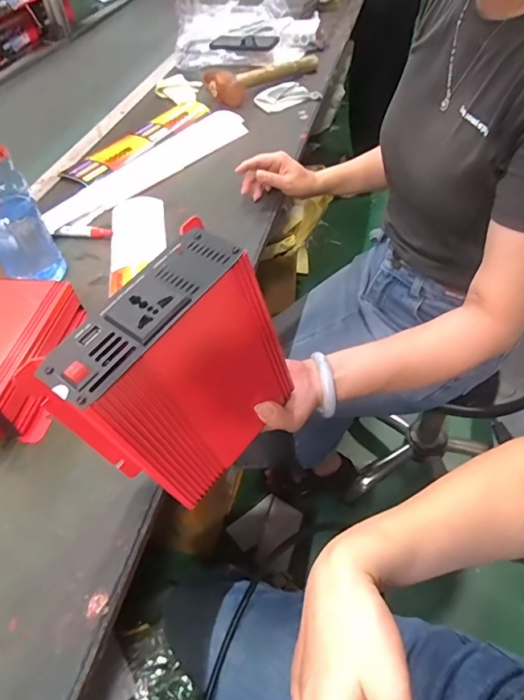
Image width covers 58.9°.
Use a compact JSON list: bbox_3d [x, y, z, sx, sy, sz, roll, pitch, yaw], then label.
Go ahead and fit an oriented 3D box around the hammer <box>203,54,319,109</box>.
[{"bbox_3d":[0.008,-0.621,1.024,0.301,0.052,0.101,-32,53,-21],"label":"hammer"}]

